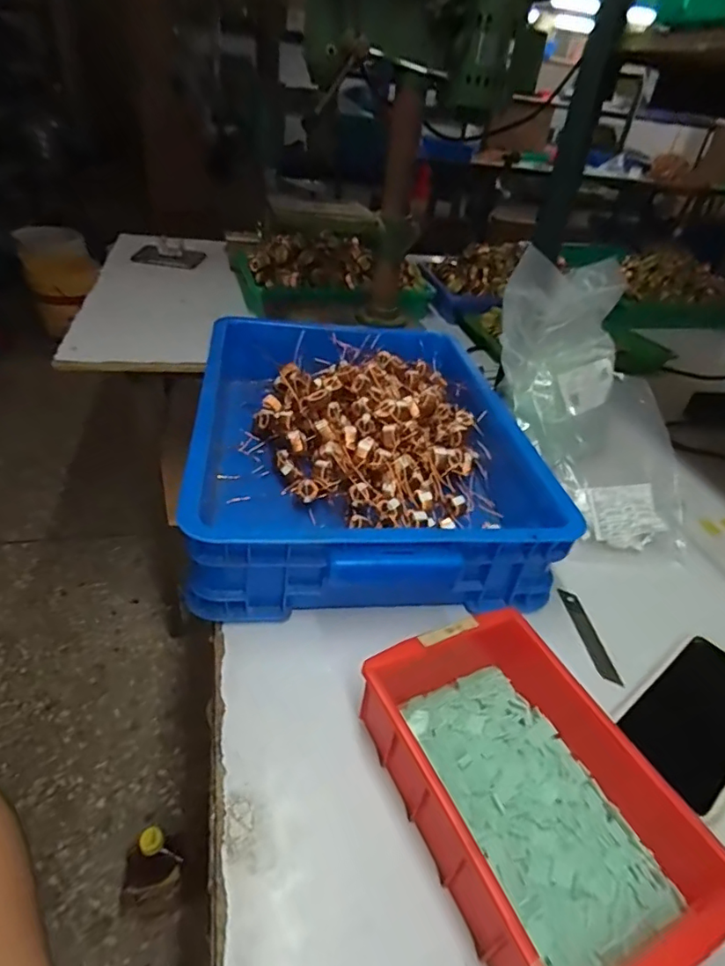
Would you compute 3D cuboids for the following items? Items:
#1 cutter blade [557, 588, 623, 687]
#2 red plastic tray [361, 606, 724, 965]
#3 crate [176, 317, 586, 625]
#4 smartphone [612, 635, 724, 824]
[{"bbox_3d":[0.204,0.136,0.477,0.020,0.004,0.098,1,38,-12],"label":"cutter blade"},{"bbox_3d":[0.097,0.185,0.326,0.127,0.061,0.201,-12,41,-24],"label":"red plastic tray"},{"bbox_3d":[-0.001,-0.049,0.581,0.323,0.091,0.416,0,37,-10],"label":"crate"},{"bbox_3d":[0.263,0.181,0.413,0.146,0.013,0.078,-21,45,-32],"label":"smartphone"}]

